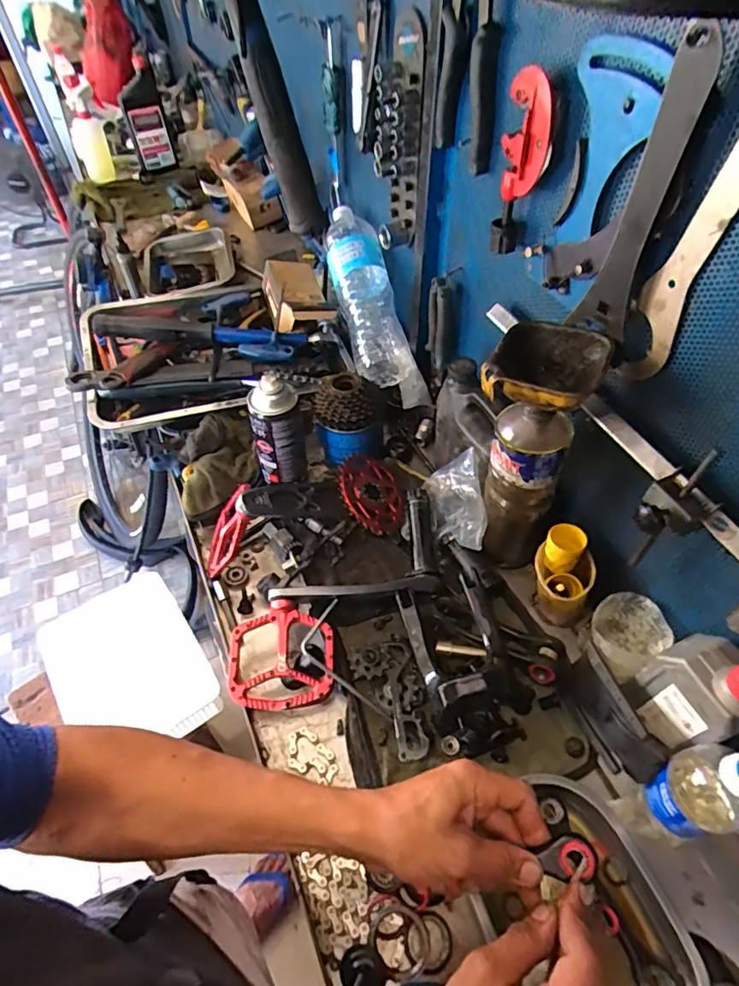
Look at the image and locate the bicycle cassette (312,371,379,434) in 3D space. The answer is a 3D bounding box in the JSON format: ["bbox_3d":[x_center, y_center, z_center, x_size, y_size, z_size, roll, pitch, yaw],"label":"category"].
[{"bbox_3d":[-0.033,-0.127,0.733,0.093,0.041,0.082,-2,51,-1],"label":"bicycle cassette"}]

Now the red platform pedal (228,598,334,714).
[{"bbox_3d":[-0.097,0.176,0.583,0.113,0.017,0.112,-8,68,-3],"label":"red platform pedal"}]

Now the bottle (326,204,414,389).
[{"bbox_3d":[-0.006,-0.316,0.832,0.092,0.065,0.314,-13,80,-9],"label":"bottle"}]

